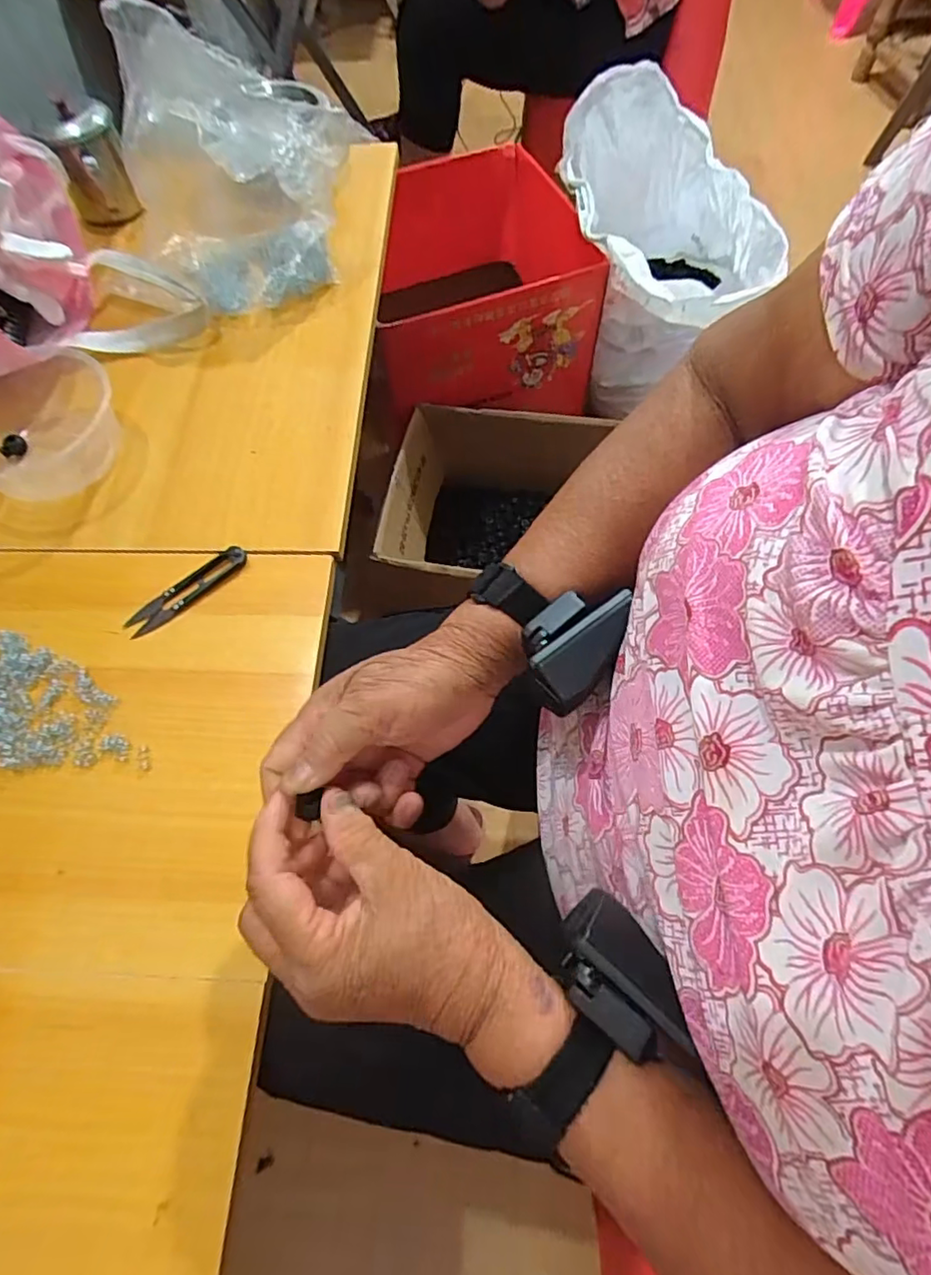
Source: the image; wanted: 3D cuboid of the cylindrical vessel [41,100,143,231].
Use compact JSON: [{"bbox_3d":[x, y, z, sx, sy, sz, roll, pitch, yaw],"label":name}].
[{"bbox_3d":[-0.392,-0.482,0.622,0.071,0.095,0.071,-15,64,-5],"label":"cylindrical vessel"}]

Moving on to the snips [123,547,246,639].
[{"bbox_3d":[-0.216,-0.037,0.454,0.101,0.008,0.025,-39,68,-15],"label":"snips"}]

